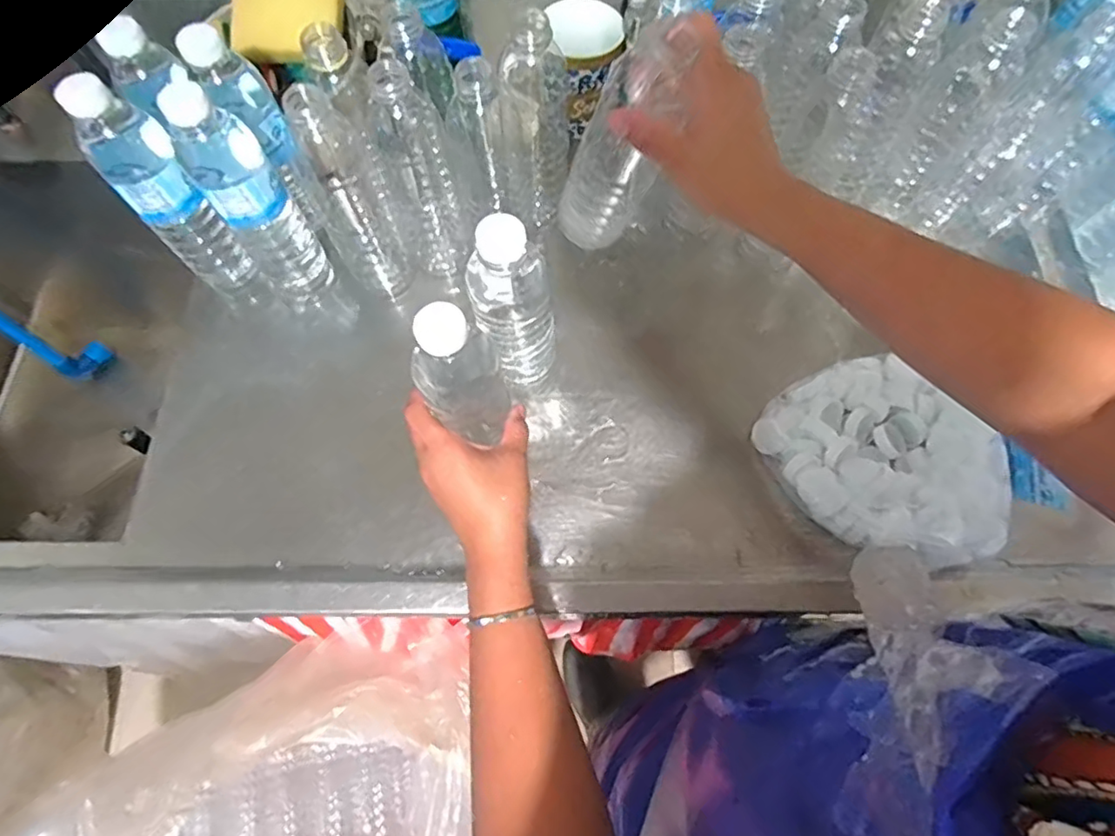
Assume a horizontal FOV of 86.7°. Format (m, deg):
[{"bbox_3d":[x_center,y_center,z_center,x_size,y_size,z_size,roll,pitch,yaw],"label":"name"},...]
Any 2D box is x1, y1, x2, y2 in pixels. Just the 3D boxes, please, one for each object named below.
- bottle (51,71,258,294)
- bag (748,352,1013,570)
[{"bbox_3d":[-0.326,-0.183,0.501,0.054,0.192,0.053,-40,73,-15],"label":"bottle"},{"bbox_3d":[0.280,0.034,0.498,0.166,0.055,0.193,-30,71,-12],"label":"bag"}]

